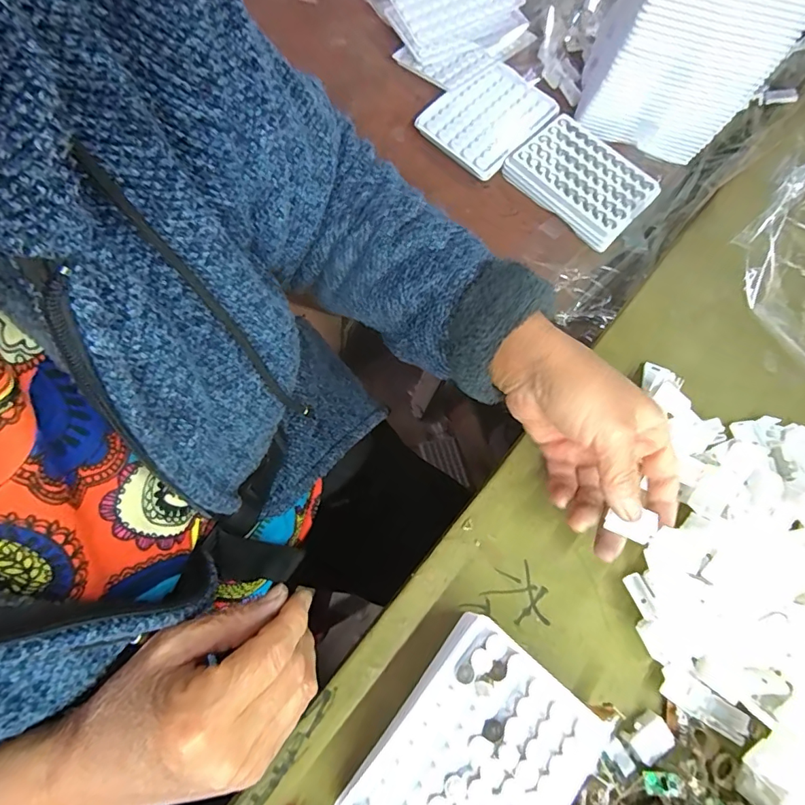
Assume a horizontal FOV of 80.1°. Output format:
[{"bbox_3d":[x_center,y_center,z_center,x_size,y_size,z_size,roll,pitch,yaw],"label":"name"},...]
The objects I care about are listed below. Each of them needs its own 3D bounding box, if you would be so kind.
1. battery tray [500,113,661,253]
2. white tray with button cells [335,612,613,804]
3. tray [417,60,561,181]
[{"bbox_3d":[0.174,-0.217,0.466,0.127,0.025,0.085,44,73,9],"label":"battery tray"},{"bbox_3d":[0.039,0.202,0.264,0.099,0.031,0.130,38,73,7],"label":"white tray with button cells"},{"bbox_3d":[0.087,-0.288,0.479,0.094,0.011,0.122,40,73,8],"label":"tray"}]

